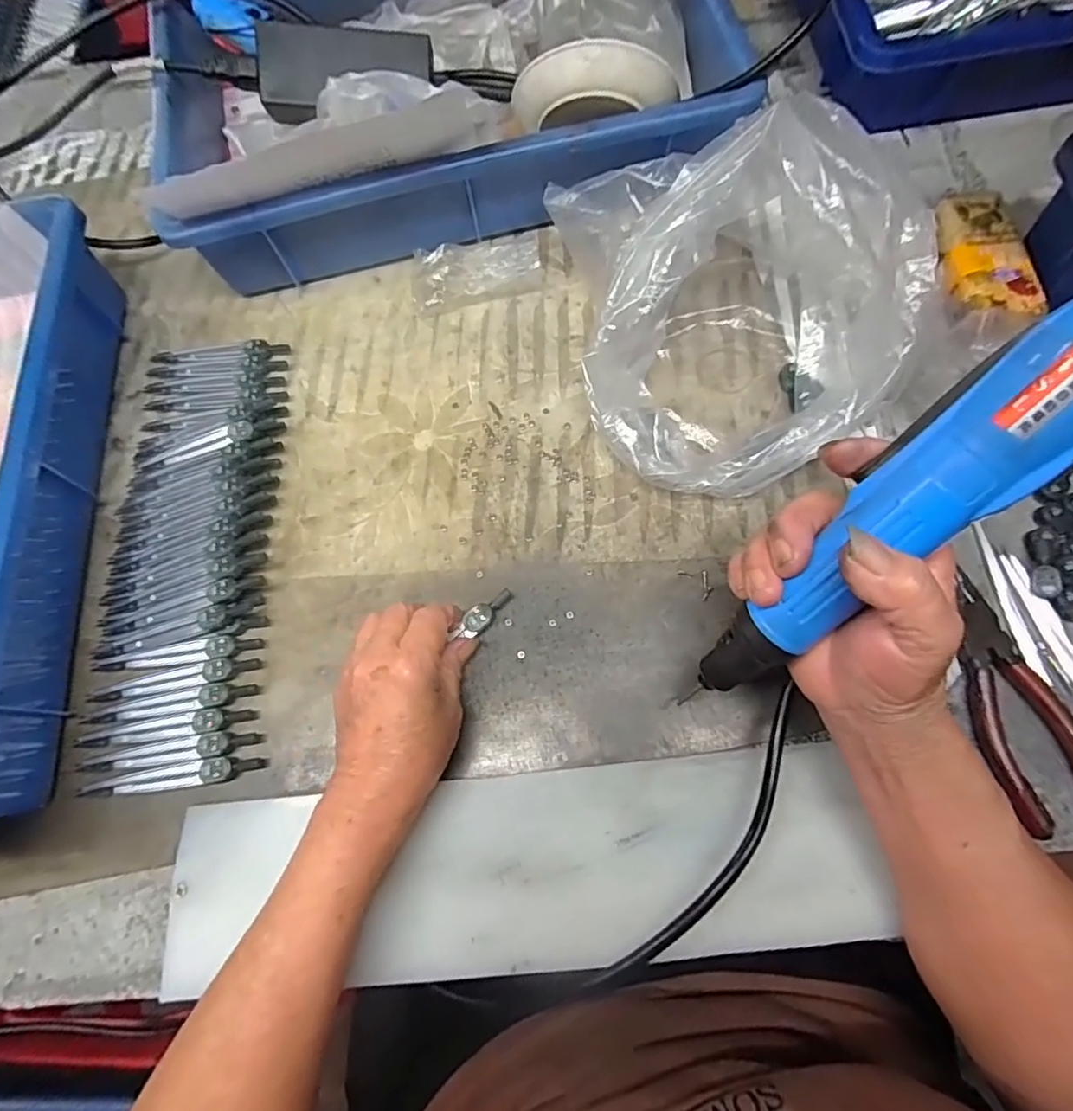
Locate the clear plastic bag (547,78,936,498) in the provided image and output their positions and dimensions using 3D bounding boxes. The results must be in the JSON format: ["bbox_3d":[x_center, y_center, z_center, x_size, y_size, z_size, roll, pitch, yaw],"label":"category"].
[{"bbox_3d":[0.120,-0.170,0.363,0.188,0.122,0.233,-11,70,1],"label":"clear plastic bag"}]

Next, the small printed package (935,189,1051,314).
[{"bbox_3d":[0.314,-0.214,0.399,0.049,0.014,0.109,-1,71,4],"label":"small printed package"}]

